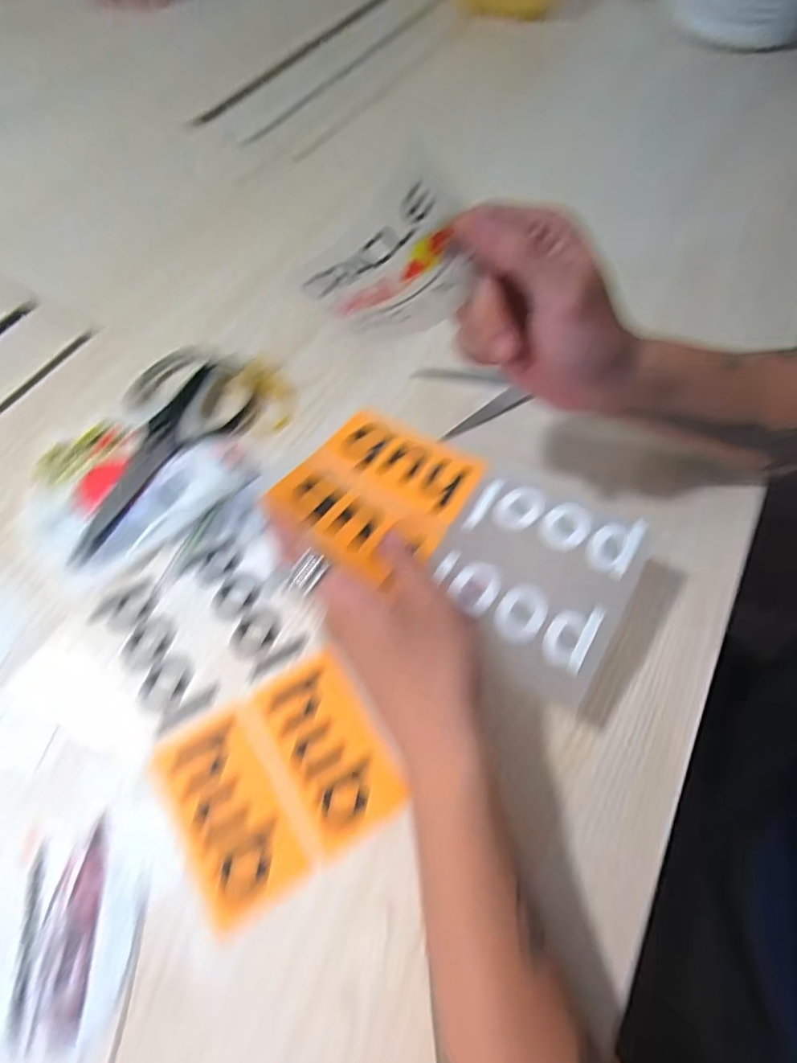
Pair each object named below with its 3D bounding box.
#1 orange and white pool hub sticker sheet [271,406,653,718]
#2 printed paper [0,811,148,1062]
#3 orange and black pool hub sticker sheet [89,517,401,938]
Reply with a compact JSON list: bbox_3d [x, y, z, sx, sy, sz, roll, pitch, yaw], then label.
[{"bbox_3d":[0.033,-0.005,0.309,0.198,0.024,0.111,29,64,17],"label":"orange and white pool hub sticker sheet"},{"bbox_3d":[-0.157,0.196,0.255,0.061,0.004,0.100,-9,61,-6],"label":"printed paper"},{"bbox_3d":[-0.094,0.090,0.312,0.114,0.004,0.206,-29,67,-16],"label":"orange and black pool hub sticker sheet"}]

